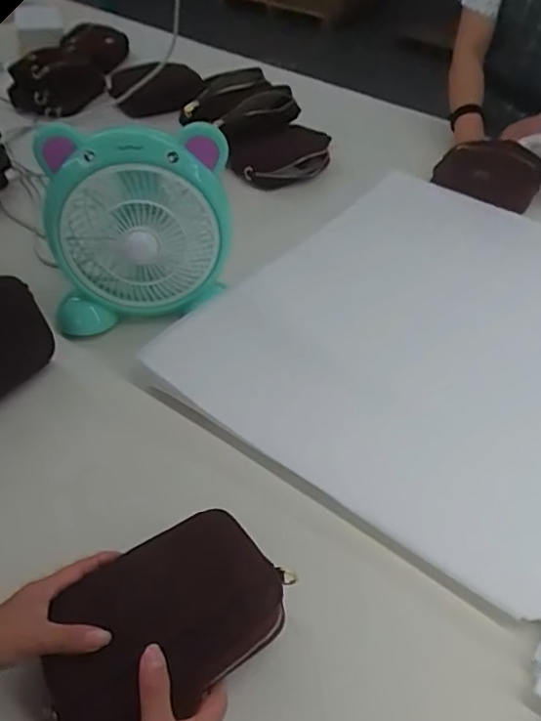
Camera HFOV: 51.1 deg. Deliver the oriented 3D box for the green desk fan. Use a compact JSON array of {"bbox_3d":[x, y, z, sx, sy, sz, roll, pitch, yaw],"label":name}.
[{"bbox_3d":[-0.167,-0.161,0.712,0.231,0.241,0.089,-1,47,-5],"label":"green desk fan"}]

